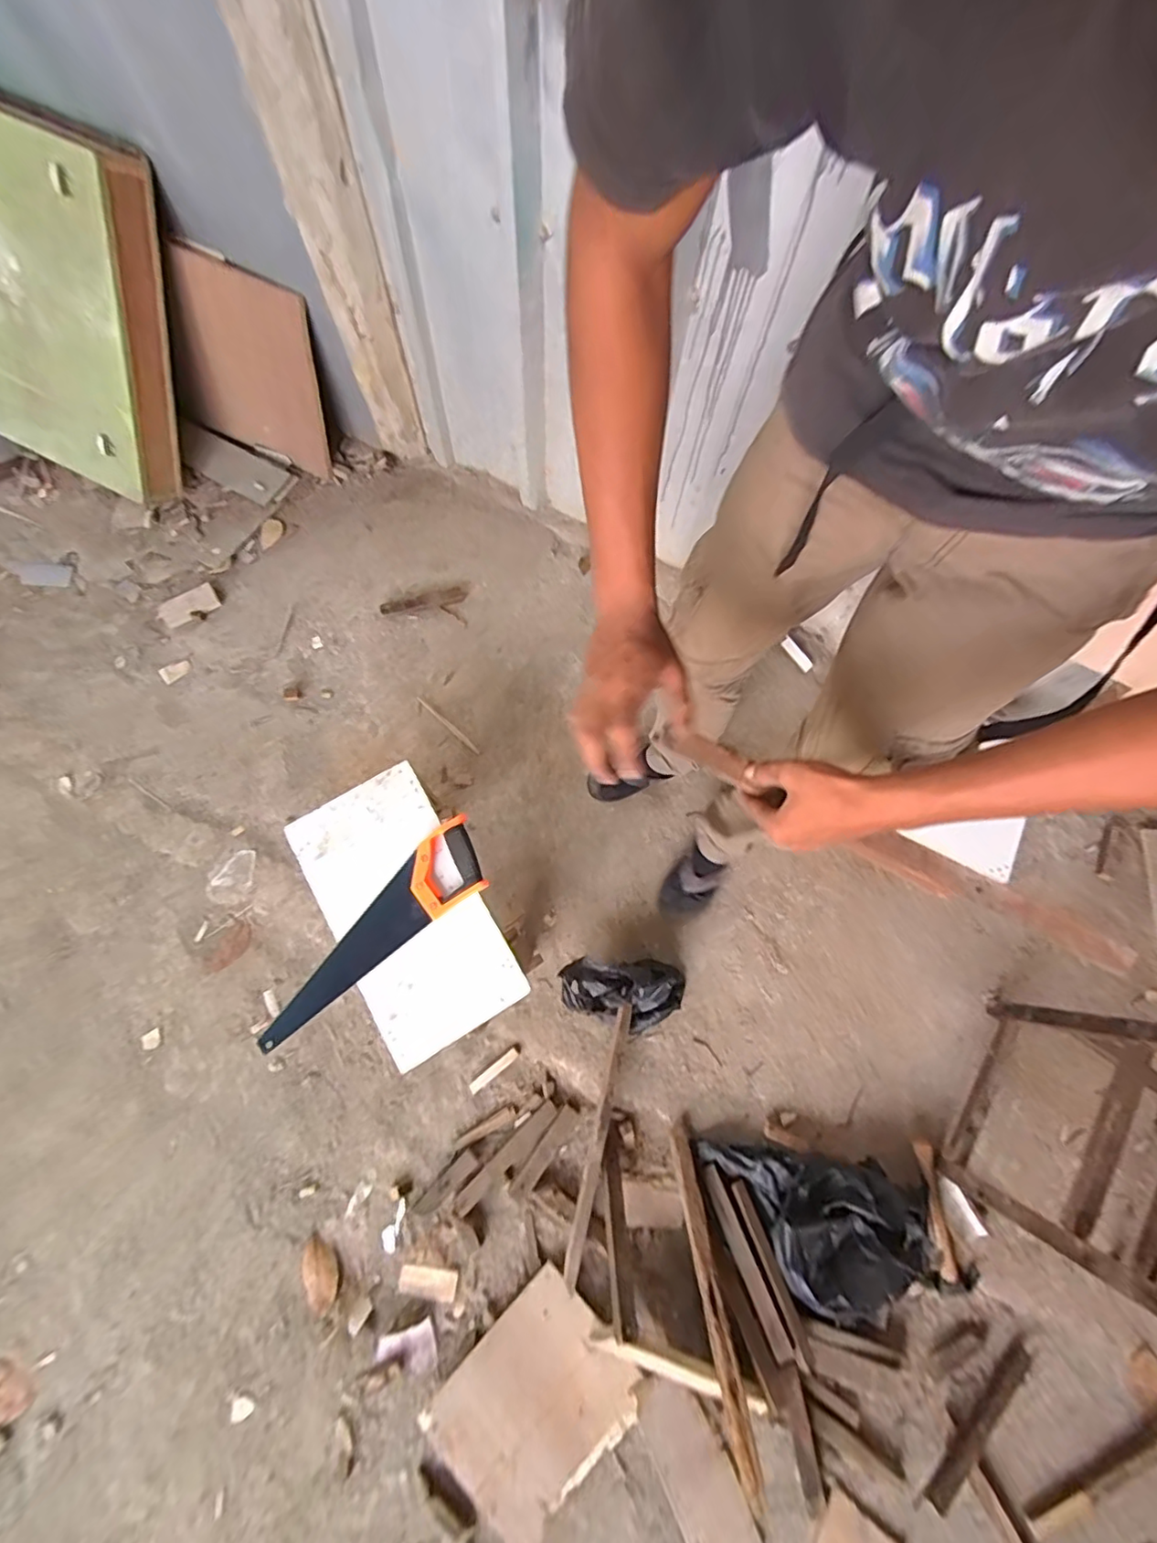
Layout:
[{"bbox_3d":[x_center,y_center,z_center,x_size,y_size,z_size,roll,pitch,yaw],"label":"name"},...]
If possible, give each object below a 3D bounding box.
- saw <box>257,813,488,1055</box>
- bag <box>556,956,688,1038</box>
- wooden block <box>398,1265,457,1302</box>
[{"bbox_3d":[-0.318,0.251,0.899,0.419,0.029,0.112,-42,80,-12],"label":"saw"},{"bbox_3d":[0.083,0.416,1.091,0.236,0.102,0.134,3,74,-1],"label":"bag"},{"bbox_3d":[-0.257,0.875,1.002,0.098,0.005,0.047,7,74,0],"label":"wooden block"}]

